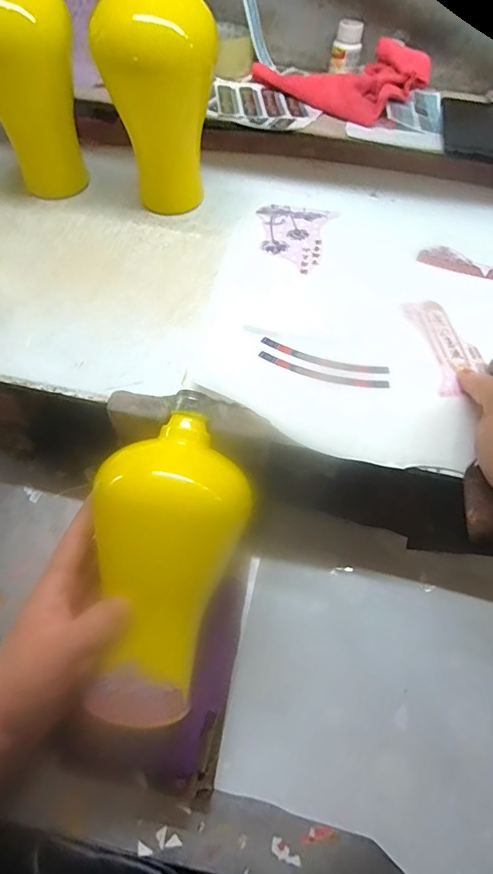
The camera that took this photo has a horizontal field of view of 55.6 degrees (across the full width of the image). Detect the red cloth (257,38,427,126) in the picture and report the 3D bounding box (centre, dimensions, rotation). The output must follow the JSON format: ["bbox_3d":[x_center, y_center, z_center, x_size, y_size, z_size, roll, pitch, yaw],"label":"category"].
[{"bbox_3d":[0.132,-0.489,0.626,0.212,0.053,0.140,39,66,21],"label":"red cloth"}]

